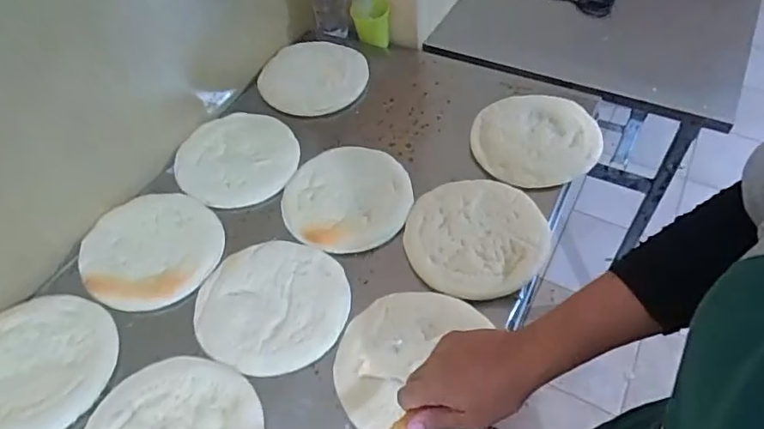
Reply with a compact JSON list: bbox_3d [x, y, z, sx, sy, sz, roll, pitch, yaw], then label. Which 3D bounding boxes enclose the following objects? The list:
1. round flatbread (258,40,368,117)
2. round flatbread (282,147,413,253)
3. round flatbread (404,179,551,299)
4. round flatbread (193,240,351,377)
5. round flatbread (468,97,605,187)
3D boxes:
[{"bbox_3d":[-0.128,-0.265,0.974,0.194,0.022,0.186,-1,58,2],"label":"round flatbread"},{"bbox_3d":[-0.055,-0.036,0.802,0.192,0.012,0.199,-2,52,2],"label":"round flatbread"},{"bbox_3d":[0.134,0.030,0.740,0.194,0.018,0.185,-2,52,2],"label":"round flatbread"},{"bbox_3d":[-0.144,0.116,0.692,0.190,0.017,0.190,-2,52,2],"label":"round flatbread"},{"bbox_3d":[0.247,-0.129,0.850,0.194,0.020,0.195,-1,51,5],"label":"round flatbread"}]

